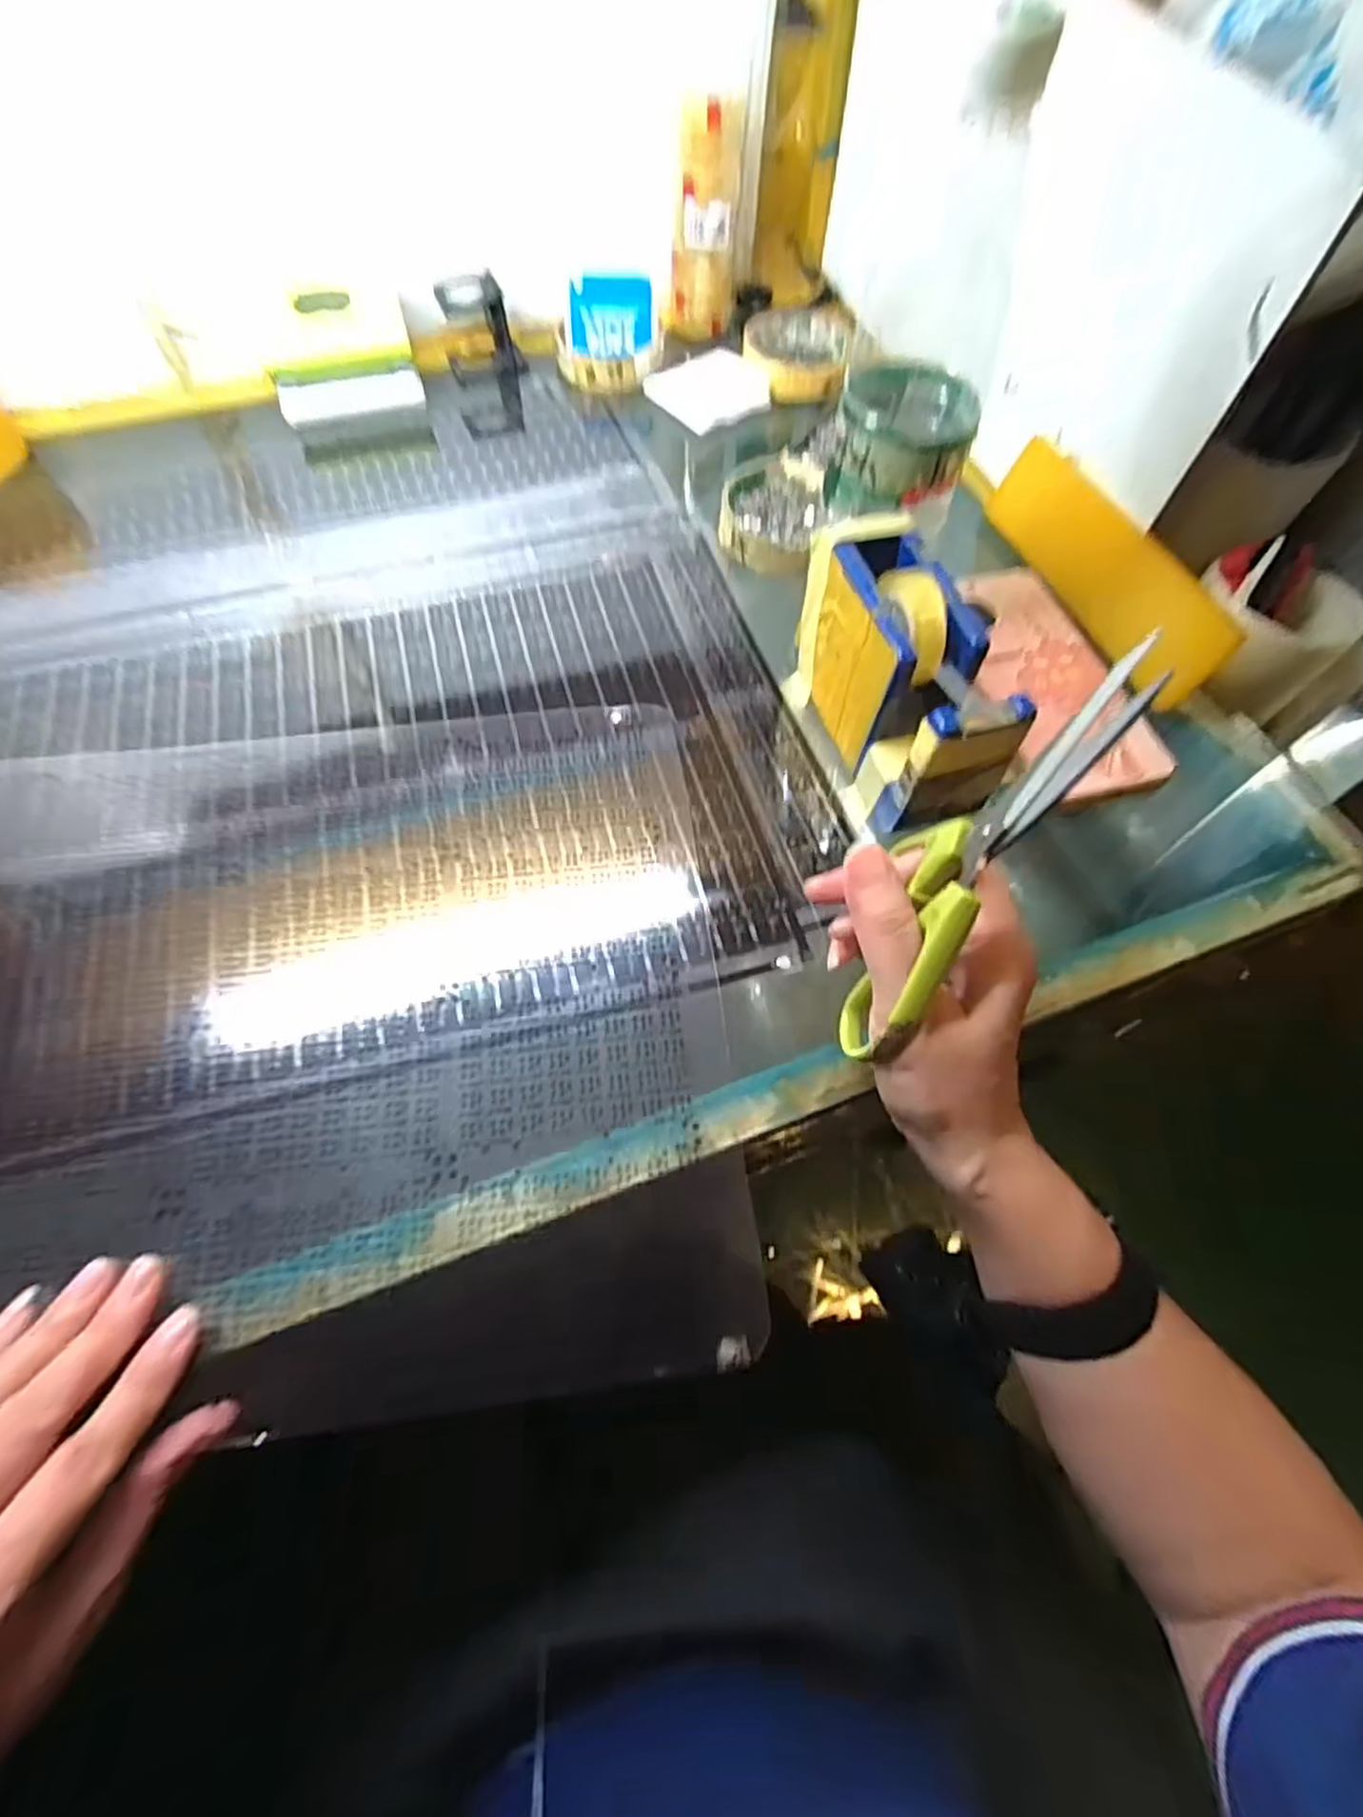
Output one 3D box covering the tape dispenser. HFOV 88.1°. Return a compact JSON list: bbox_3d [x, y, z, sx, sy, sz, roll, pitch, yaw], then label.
[{"bbox_3d":[0.101,-0.106,0.336,0.051,0.081,0.143,-17,64,-9],"label":"tape dispenser"}]

